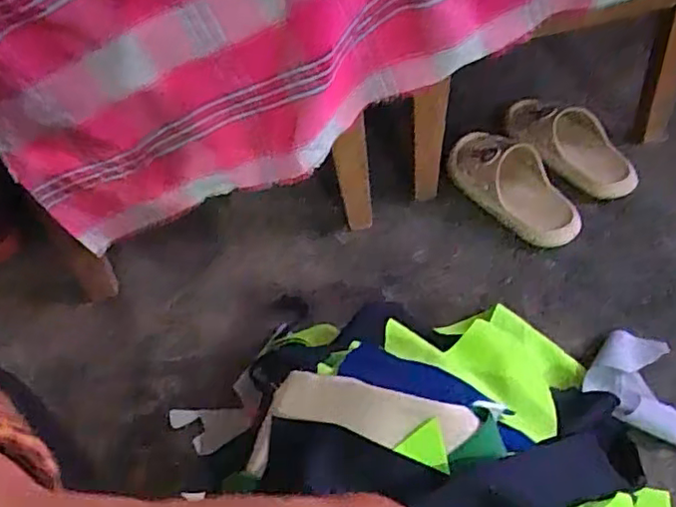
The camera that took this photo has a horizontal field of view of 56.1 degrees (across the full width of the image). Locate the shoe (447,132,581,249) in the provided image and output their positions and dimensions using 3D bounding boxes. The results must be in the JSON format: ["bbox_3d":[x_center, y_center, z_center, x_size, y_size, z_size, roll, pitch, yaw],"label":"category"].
[{"bbox_3d":[0.232,-0.092,0.849,0.096,0.066,0.209,-38,54,-25],"label":"shoe"}]

